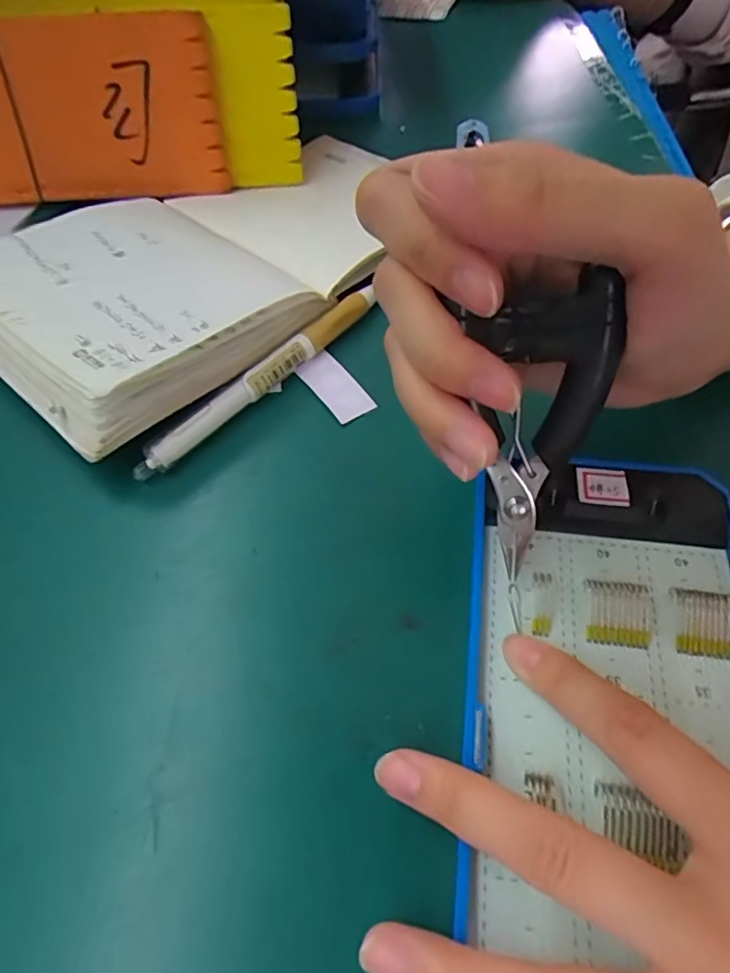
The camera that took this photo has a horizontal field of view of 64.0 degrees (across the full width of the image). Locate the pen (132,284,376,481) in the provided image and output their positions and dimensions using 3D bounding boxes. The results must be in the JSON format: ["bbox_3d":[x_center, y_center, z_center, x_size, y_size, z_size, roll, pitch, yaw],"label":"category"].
[{"bbox_3d":[-0.043,-0.050,0.250,0.013,0.011,0.134,36,64,22],"label":"pen"}]

